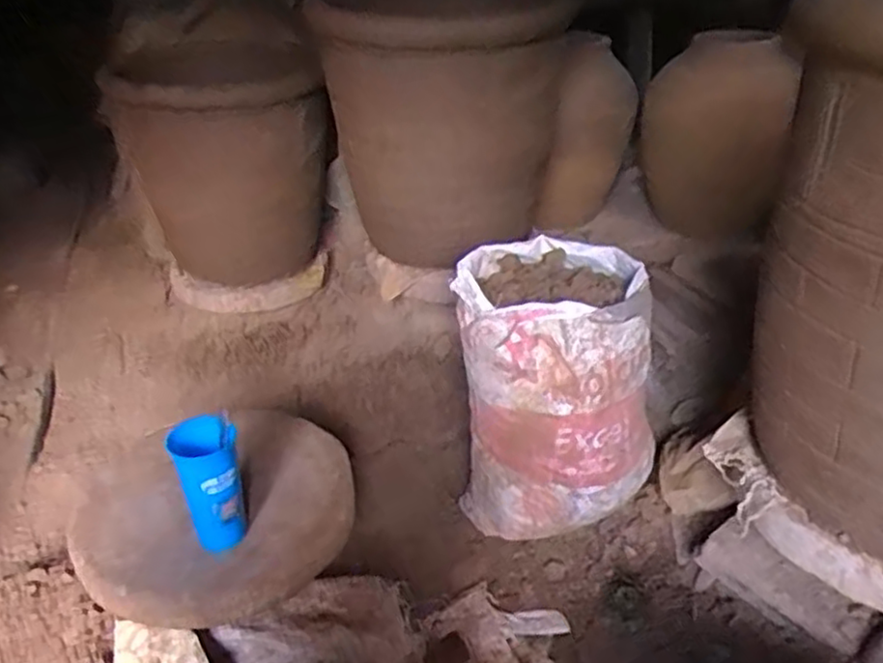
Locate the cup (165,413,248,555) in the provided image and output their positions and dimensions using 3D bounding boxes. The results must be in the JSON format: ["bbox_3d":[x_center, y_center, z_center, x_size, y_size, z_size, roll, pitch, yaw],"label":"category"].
[{"bbox_3d":[-0.276,0.185,0.847,0.075,0.160,0.058,-13,34,-23],"label":"cup"}]

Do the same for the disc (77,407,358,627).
[{"bbox_3d":[-0.299,0.229,0.961,0.360,0.057,0.344,-14,39,-20],"label":"disc"}]

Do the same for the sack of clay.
[{"bbox_3d":[0.179,0.100,1.175,0.309,0.407,0.297,-2,31,-6],"label":"sack of clay"}]

